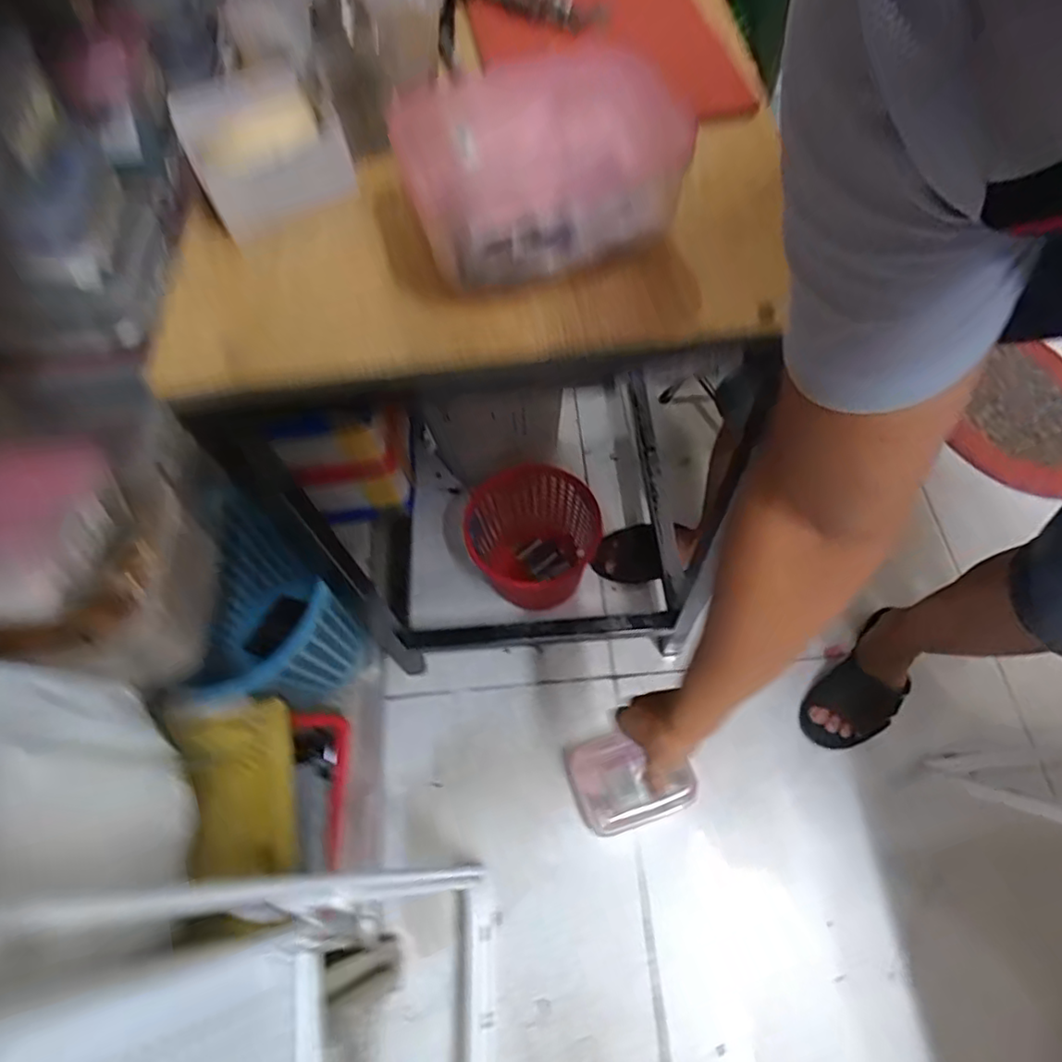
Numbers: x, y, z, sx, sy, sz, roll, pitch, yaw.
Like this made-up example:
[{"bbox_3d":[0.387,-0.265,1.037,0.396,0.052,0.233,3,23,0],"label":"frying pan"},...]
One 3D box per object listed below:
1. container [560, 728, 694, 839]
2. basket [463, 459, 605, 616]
[{"bbox_3d":[0.140,0.355,0.900,0.164,0.064,0.130,-14,63,-4],"label":"container"},{"bbox_3d":[-0.001,0.012,1.054,0.191,0.221,0.194,32,68,18],"label":"basket"}]

